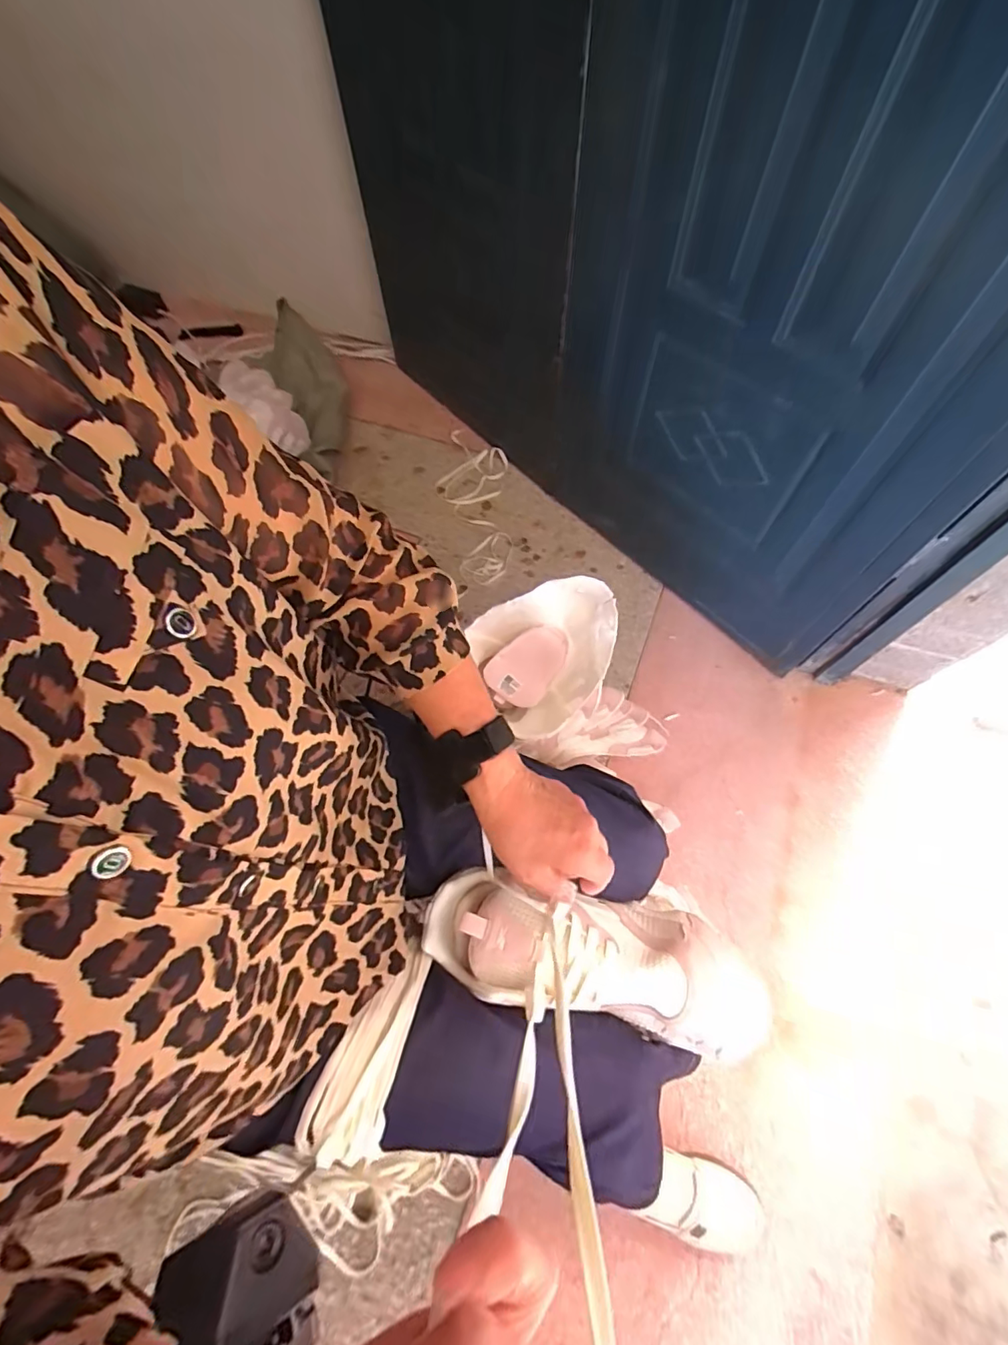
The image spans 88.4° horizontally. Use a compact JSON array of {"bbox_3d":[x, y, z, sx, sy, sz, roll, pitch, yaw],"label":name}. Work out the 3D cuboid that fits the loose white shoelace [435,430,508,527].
[{"bbox_3d":[-0.074,-0.453,1.196,0.149,0.028,0.260,7,65,2],"label":"loose white shoelace"}]

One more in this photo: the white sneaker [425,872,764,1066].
[{"bbox_3d":[0.084,0.245,0.441,0.301,0.098,0.101,15,66,1],"label":"white sneaker"}]

